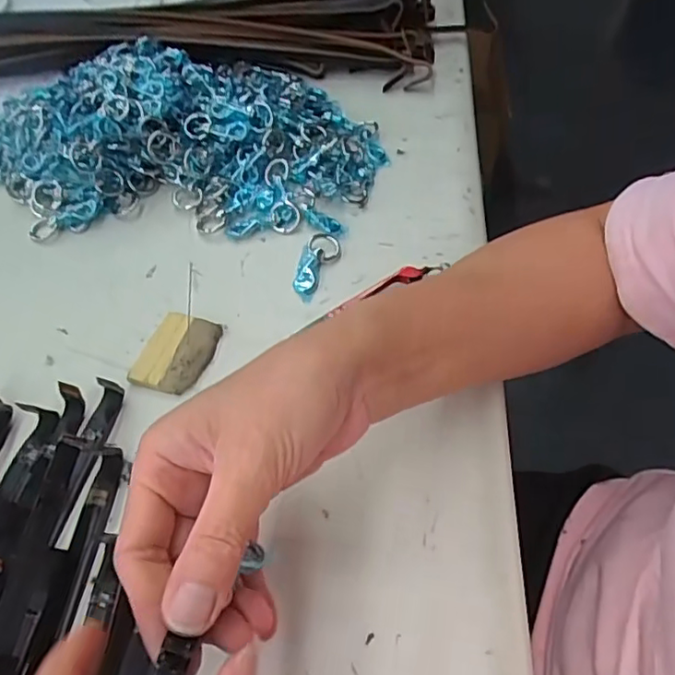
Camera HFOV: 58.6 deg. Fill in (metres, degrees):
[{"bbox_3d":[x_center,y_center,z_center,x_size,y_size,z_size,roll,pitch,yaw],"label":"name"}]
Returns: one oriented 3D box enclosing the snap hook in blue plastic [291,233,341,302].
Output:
[{"bbox_3d":[-0.014,-0.050,0.407,0.026,0.009,0.058,11,53,6],"label":"snap hook in blue plastic"}]

